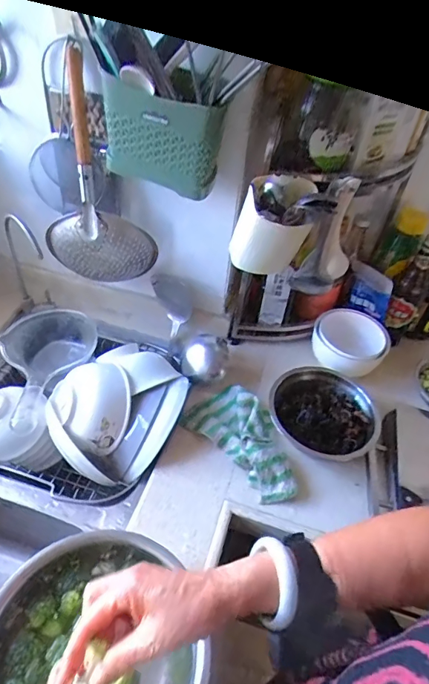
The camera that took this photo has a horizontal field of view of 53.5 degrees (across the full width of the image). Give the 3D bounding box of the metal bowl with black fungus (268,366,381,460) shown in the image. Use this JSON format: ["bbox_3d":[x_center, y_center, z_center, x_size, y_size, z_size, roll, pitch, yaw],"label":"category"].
[{"bbox_3d":[0.179,0.115,0.695,0.166,0.048,0.164,4,45,-4],"label":"metal bowl with black fungus"}]

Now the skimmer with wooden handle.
[{"bbox_3d":[-0.182,-0.235,0.650,0.159,0.319,0.090,18,46,10],"label":"skimmer with wooden handle"}]

